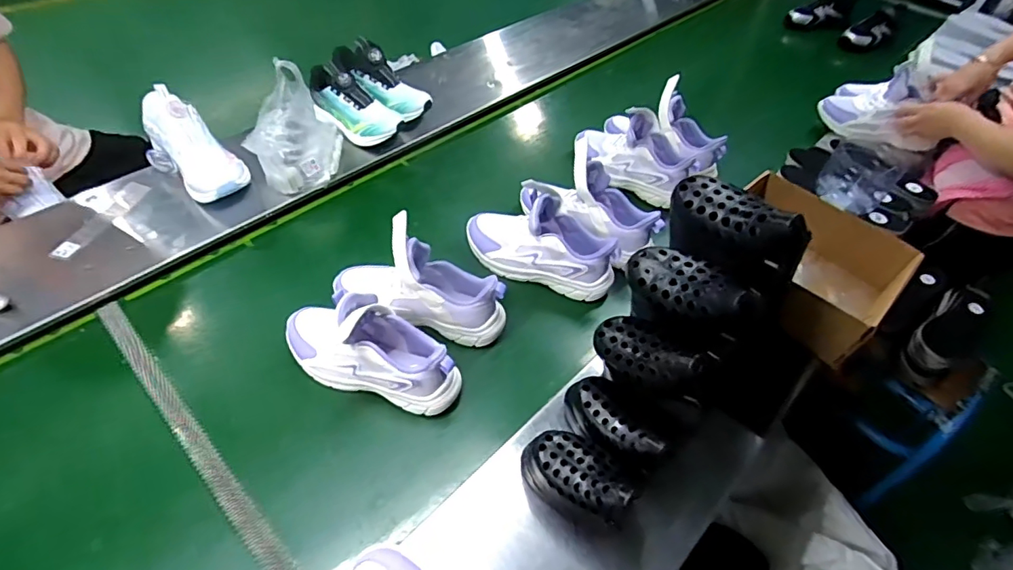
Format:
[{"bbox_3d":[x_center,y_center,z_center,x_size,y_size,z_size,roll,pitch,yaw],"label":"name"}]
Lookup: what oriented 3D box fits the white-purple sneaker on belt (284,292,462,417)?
[{"bbox_3d":[-0.186,0.079,0.683,0.252,0.126,0.088,15,51,7],"label":"white-purple sneaker on belt"}]

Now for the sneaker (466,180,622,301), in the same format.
[{"bbox_3d":[0.054,-0.079,0.823,0.253,0.145,0.086,18,51,9],"label":"sneaker"}]

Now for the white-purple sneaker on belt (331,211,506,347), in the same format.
[{"bbox_3d":[-0.127,-0.005,0.738,0.256,0.151,0.090,16,51,7],"label":"white-purple sneaker on belt"}]

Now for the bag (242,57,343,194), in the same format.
[{"bbox_3d":[-0.392,-0.288,0.937,0.158,0.123,0.226,-15,54,-18],"label":"bag"}]

